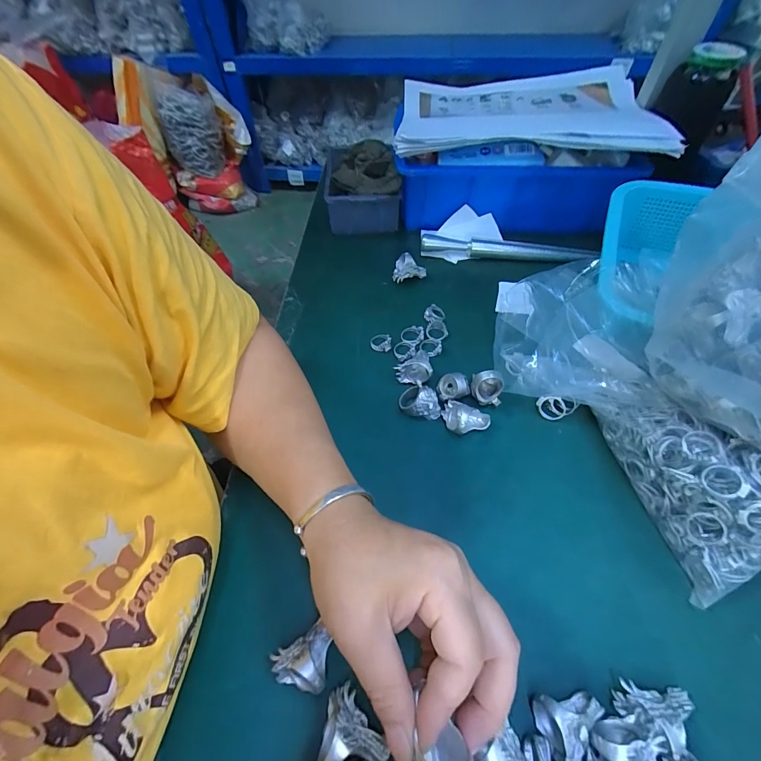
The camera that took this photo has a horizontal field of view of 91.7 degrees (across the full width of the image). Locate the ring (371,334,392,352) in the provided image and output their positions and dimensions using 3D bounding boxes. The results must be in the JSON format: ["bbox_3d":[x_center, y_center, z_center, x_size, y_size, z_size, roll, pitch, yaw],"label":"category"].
[{"bbox_3d":[0.000,-0.039,0.375,0.021,0.005,0.018,-3,54,-2],"label":"ring"}]

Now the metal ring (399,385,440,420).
[{"bbox_3d":[0.033,0.019,0.320,0.037,0.029,0.022,31,60,21],"label":"metal ring"}]

